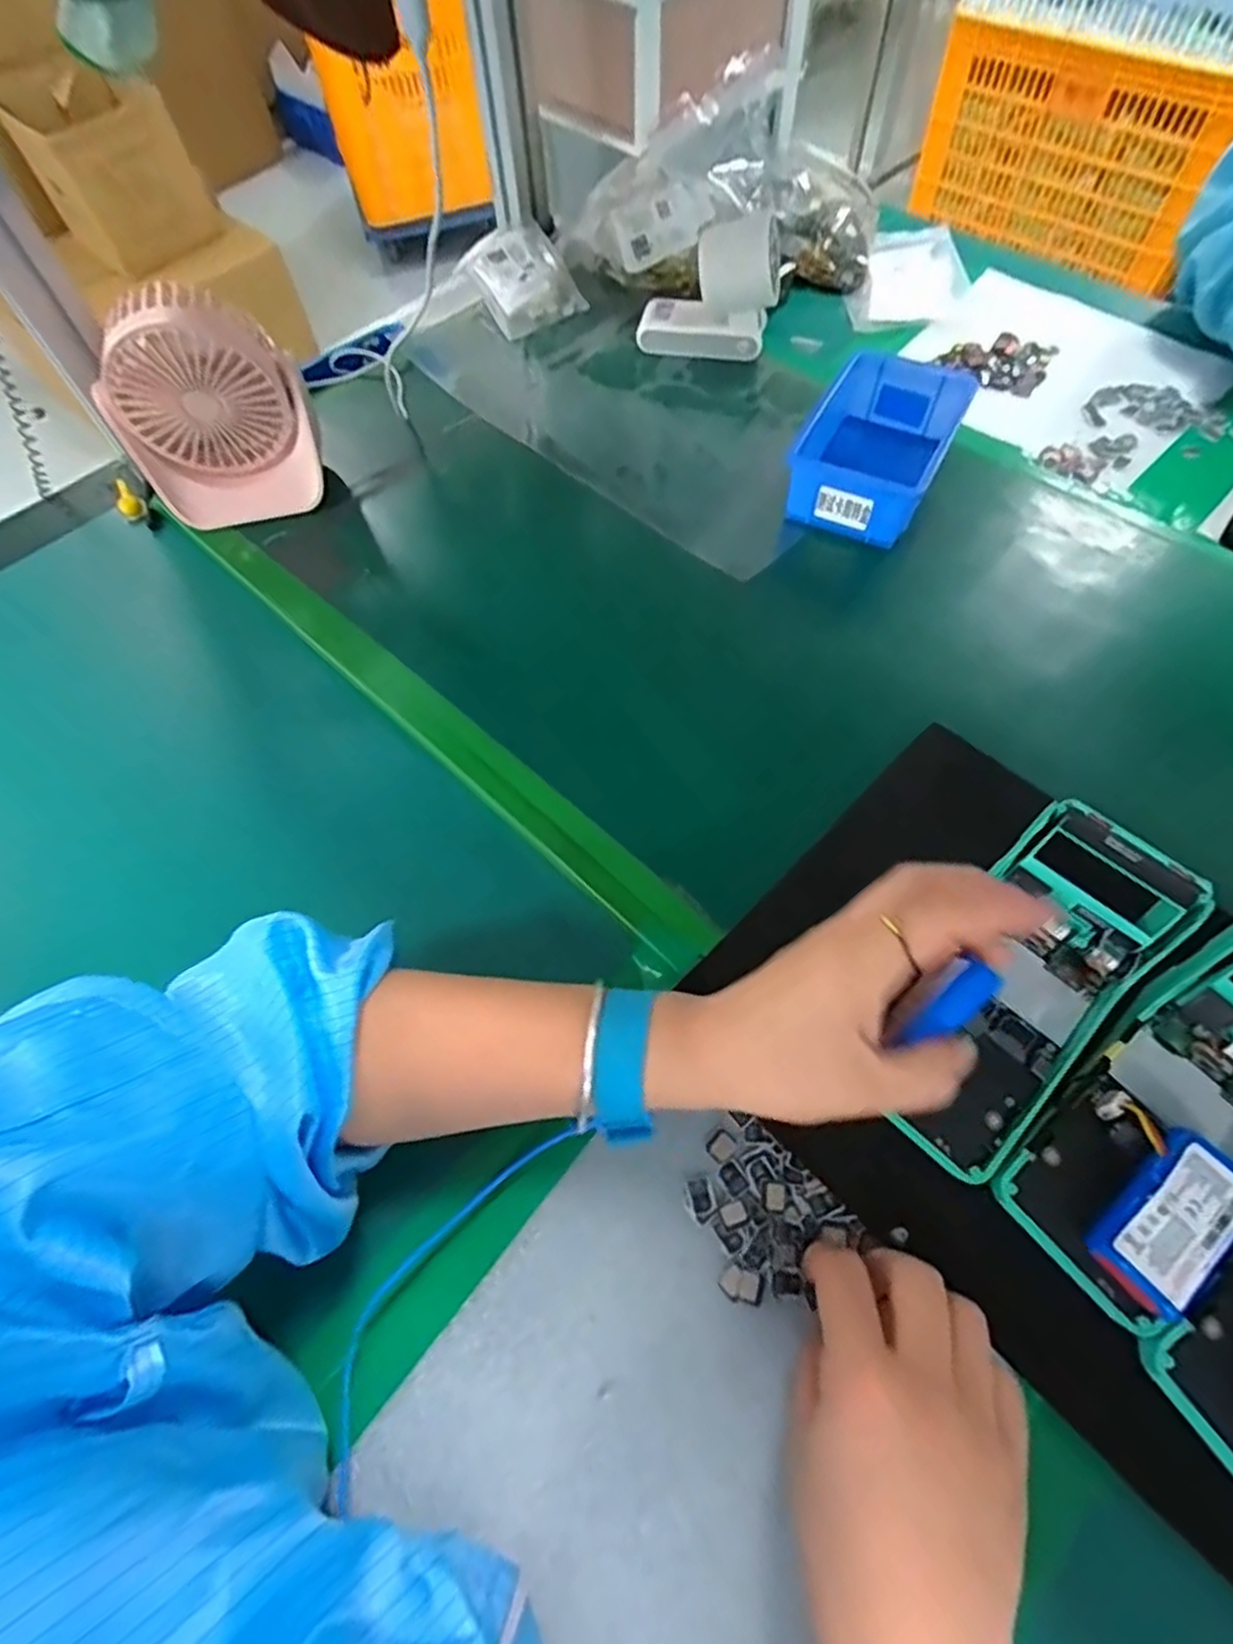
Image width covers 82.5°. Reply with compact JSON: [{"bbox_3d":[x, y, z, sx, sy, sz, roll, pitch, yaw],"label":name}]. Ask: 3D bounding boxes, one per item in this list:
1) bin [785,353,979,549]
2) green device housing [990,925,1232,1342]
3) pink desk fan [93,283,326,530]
[{"bbox_3d":[0.196,-0.277,0.532,0.093,0.062,0.149,25,65,15],"label":"bin"},{"bbox_3d":[0.242,0.123,0.289,0.159,0.054,0.076,-39,69,-15],"label":"green device housing"},{"bbox_3d":[-0.289,-0.289,0.509,0.133,0.150,0.052,-13,61,-5],"label":"pink desk fan"}]

